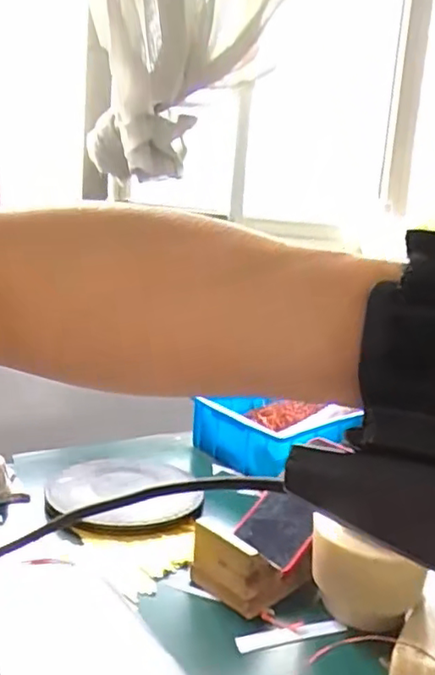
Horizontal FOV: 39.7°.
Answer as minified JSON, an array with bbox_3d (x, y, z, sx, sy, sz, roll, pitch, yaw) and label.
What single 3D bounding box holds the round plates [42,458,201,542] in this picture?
[{"bbox_3d":[-0.118,0.195,0.763,0.184,0.025,0.206,0,12,-23],"label":"round plates"}]

